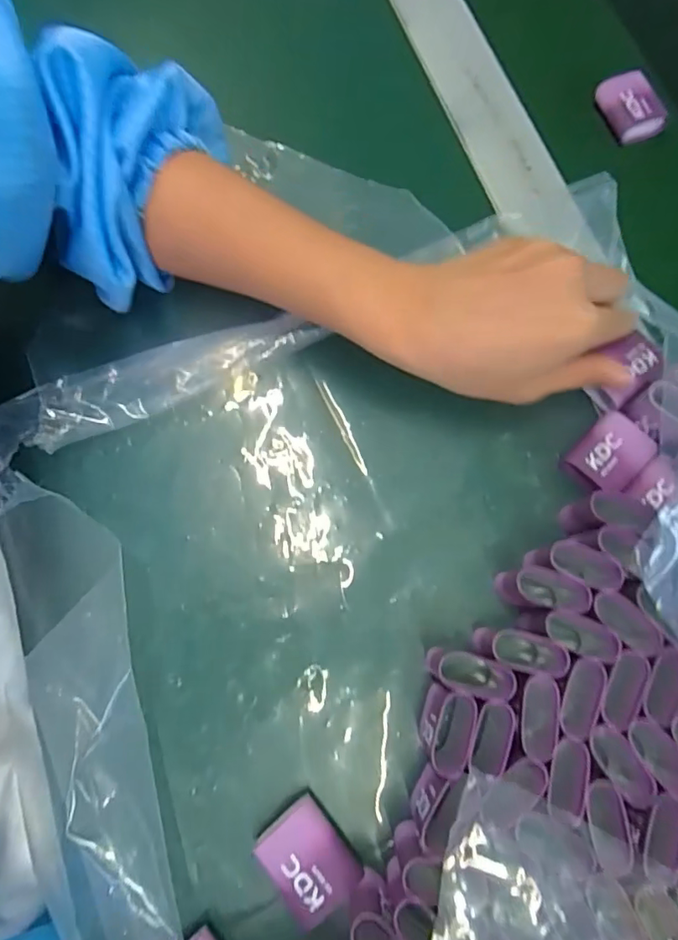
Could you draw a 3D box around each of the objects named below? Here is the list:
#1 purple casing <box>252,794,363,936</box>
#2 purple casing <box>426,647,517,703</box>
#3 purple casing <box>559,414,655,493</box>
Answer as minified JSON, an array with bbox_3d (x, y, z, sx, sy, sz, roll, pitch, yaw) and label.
[{"bbox_3d":[-0.014,0.183,0.250,0.034,0.016,0.044,-39,79,-8],"label":"purple casing"},{"bbox_3d":[0.063,0.098,0.259,0.034,0.041,0.019,11,76,4],"label":"purple casing"},{"bbox_3d":[0.149,-0.007,0.296,0.041,0.015,0.034,-43,79,-9],"label":"purple casing"}]

